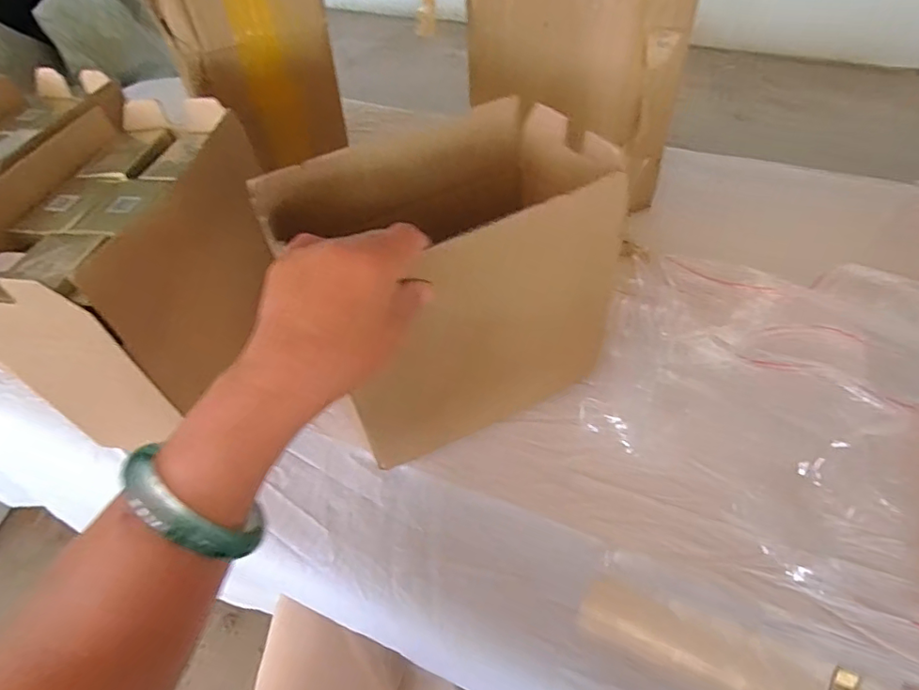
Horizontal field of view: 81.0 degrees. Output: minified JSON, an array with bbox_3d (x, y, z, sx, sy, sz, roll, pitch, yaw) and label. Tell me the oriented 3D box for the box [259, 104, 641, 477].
[{"bbox_3d":[-0.005,-0.054,0.440,0.231,0.198,0.146,-23,49,-16],"label":"box"}]

